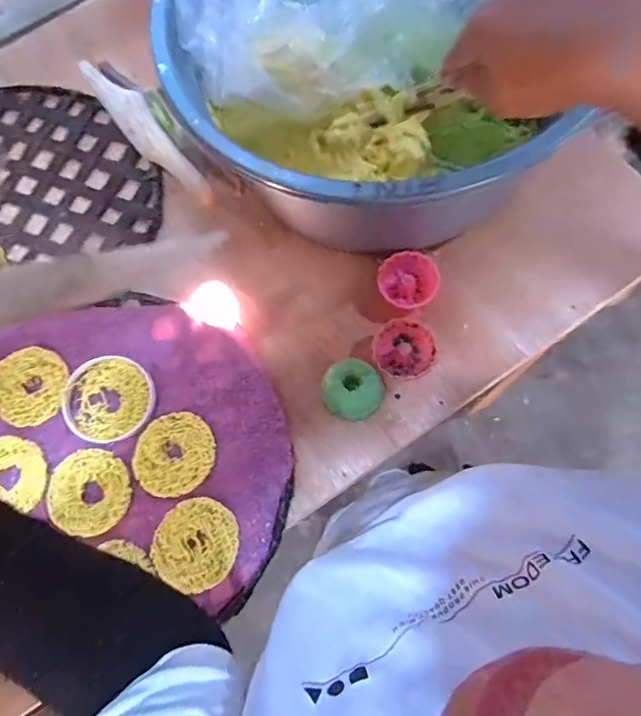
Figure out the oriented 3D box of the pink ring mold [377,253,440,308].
[{"bbox_3d":[0.092,-0.081,0.513,0.061,0.033,0.054,-24,73,-2],"label":"pink ring mold"}]

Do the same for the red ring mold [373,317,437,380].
[{"bbox_3d":[0.085,-0.011,0.493,0.060,0.021,0.062,0,72,1],"label":"red ring mold"}]

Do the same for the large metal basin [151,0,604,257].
[{"bbox_3d":[0.056,-0.289,0.494,0.351,0.207,0.391,31,79,13],"label":"large metal basin"}]

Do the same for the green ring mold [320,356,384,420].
[{"bbox_3d":[0.031,0.033,0.481,0.056,0.039,0.054,-1,73,5],"label":"green ring mold"}]

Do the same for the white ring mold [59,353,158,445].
[{"bbox_3d":[-0.215,0.041,0.490,0.094,0.012,0.086,-7,72,-1],"label":"white ring mold"}]

